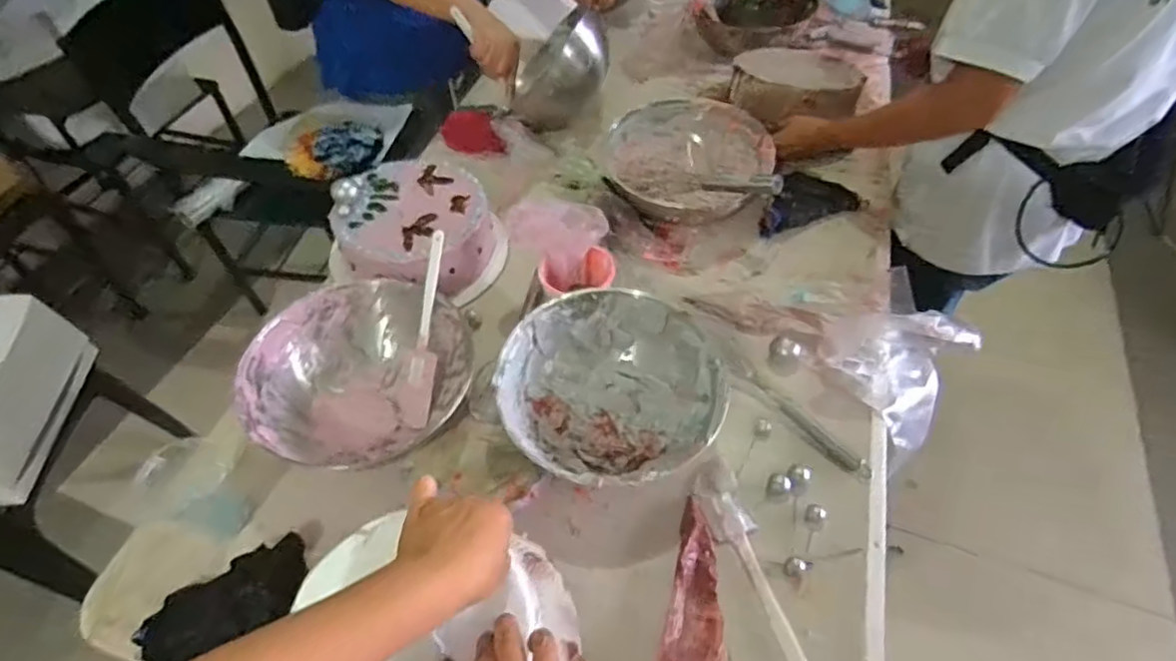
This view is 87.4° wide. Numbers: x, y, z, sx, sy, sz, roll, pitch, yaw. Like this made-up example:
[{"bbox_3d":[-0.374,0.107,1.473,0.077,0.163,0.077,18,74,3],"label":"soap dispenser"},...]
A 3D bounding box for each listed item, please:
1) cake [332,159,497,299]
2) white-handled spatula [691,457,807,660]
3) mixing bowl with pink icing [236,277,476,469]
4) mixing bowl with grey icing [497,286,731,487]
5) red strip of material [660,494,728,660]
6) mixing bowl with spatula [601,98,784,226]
[{"bbox_3d":[-0.237,-0.147,0.848,0.195,0.084,0.208,15,54,12],"label":"cake"},{"bbox_3d":[0.160,0.226,0.609,0.048,0.014,0.210,-14,53,-10],"label":"white-handled spatula"},{"bbox_3d":[-0.253,0.046,0.709,0.236,0.092,0.194,-13,53,-9],"label":"mixing bowl with pink icing"},{"bbox_3d":[0.021,0.065,0.690,0.227,0.089,0.212,0,52,0],"label":"mixing bowl with grey icing"},{"bbox_3d":[0.103,0.270,0.570,0.058,0.027,0.221,11,53,9],"label":"red strip of material"},{"bbox_3d":[0.145,-0.233,0.906,0.230,0.090,0.221,0,52,0],"label":"mixing bowl with spatula"}]

